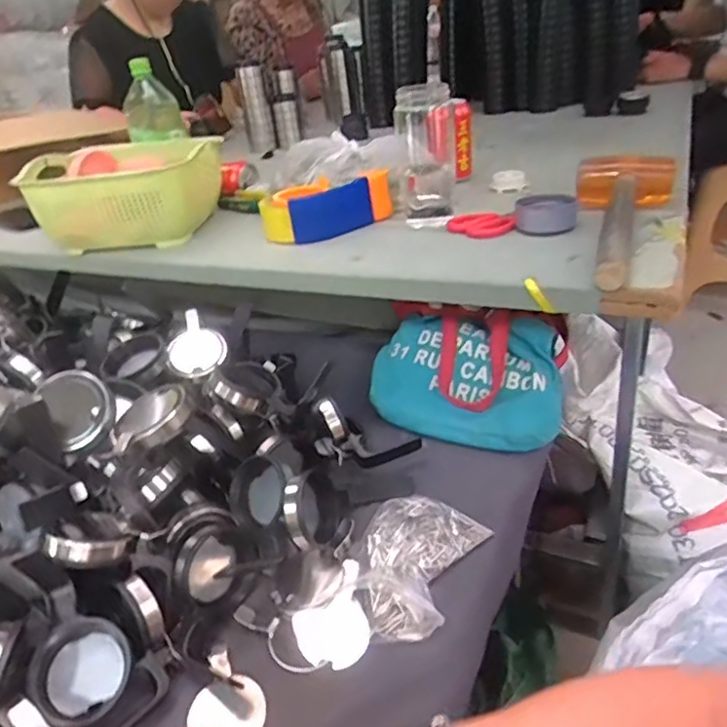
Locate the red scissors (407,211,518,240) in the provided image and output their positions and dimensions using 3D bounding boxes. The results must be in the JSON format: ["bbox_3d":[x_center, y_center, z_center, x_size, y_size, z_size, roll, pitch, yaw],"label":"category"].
[{"bbox_3d":[0.123,-0.174,0.740,0.130,0.015,0.067,17,38,36],"label":"red scissors"}]

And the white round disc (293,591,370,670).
[{"bbox_3d":[-0.025,0.218,0.490,0.059,0.010,0.053,-15,45,-10],"label":"white round disc"}]

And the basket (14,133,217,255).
[{"bbox_3d":[-0.323,-0.235,0.840,0.237,0.103,0.184,-2,31,10],"label":"basket"}]

